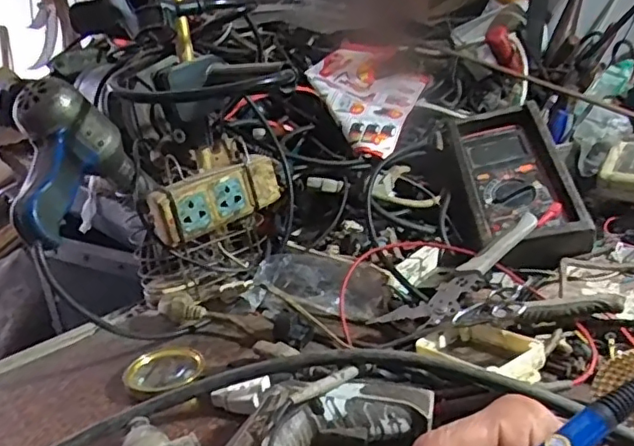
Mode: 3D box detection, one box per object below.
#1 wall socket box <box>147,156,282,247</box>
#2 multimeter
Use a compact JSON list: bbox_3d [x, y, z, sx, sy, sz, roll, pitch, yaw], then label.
[{"bbox_3d":[-0.099,-0.026,0.595,0.138,0.056,0.022,-20,26,-29],"label":"wall socket box"},{"bbox_3d":[0.213,-0.051,0.651,0.117,0.061,0.231,-6,50,3],"label":"multimeter"}]

